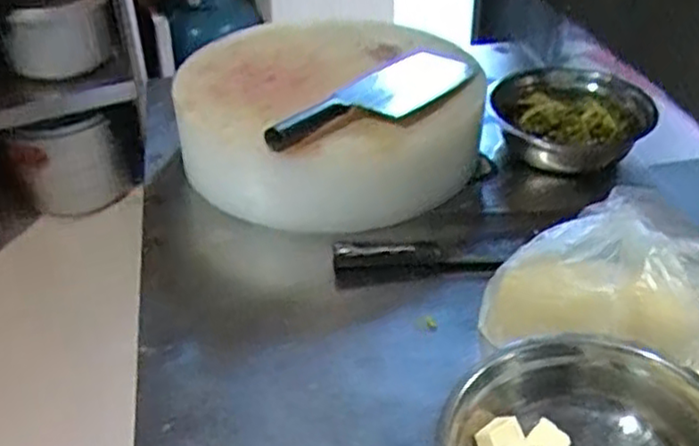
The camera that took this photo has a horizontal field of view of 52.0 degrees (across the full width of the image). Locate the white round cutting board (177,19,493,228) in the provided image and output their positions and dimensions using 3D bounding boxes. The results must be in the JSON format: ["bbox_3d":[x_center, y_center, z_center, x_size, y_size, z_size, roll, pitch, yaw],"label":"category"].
[{"bbox_3d":[-0.023,-0.151,0.905,0.348,0.119,0.351,-1,37,1],"label":"white round cutting board"}]

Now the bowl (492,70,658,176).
[{"bbox_3d":[0.278,-0.134,0.904,0.178,0.069,0.146,1,37,3],"label":"bowl"}]

